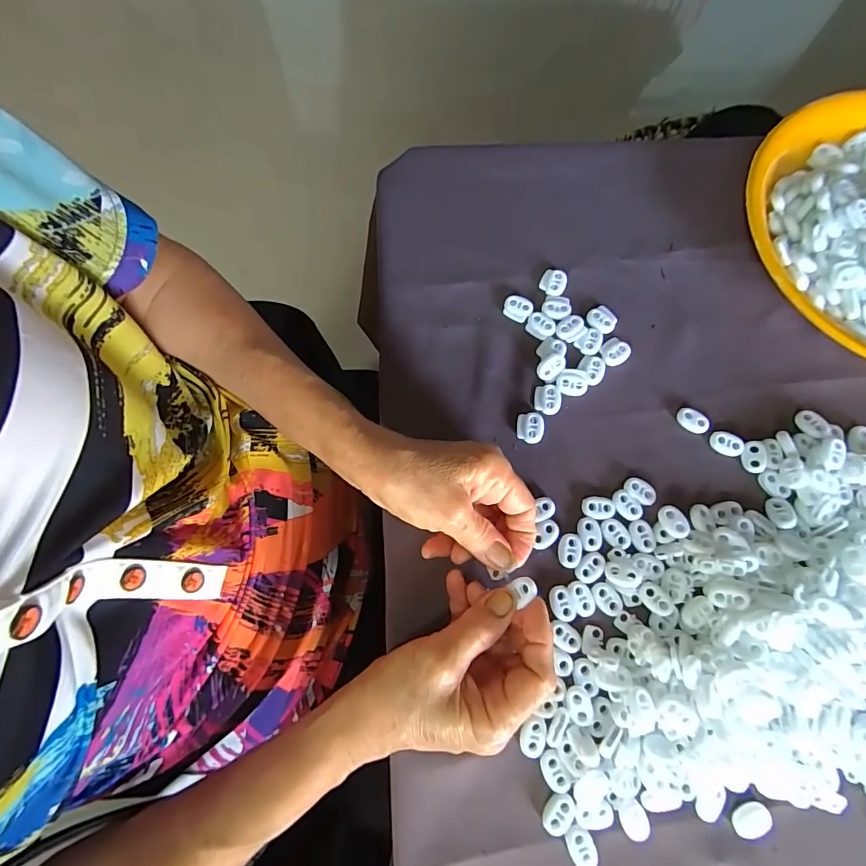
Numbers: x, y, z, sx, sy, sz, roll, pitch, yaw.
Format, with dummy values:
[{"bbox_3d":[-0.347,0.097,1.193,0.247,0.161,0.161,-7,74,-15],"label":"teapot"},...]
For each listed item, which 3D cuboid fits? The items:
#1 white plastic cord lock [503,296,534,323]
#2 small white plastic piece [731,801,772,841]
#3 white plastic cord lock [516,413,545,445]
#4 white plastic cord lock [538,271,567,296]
[{"bbox_3d":[0.066,-0.096,0.346,0.021,0.006,0.018,20,77,4],"label":"white plastic cord lock"},{"bbox_3d":[0.189,0.229,0.265,0.021,0.006,0.014,-11,77,-4],"label":"small white plastic piece"},{"bbox_3d":[0.070,-0.004,0.323,0.022,0.005,0.022,0,85,3],"label":"white plastic cord lock"},{"bbox_3d":[0.095,-0.118,0.352,0.020,0.006,0.020,24,77,5],"label":"white plastic cord lock"}]

